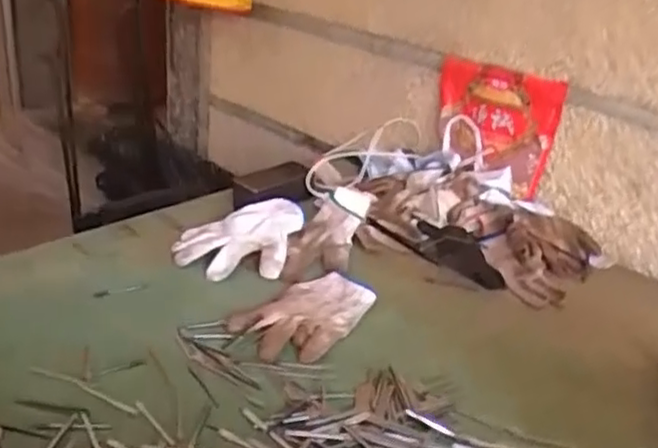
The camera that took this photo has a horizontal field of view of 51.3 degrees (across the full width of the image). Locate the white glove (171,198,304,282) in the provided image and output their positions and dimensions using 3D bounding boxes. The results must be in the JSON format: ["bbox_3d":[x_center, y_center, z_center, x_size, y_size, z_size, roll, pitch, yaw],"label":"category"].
[{"bbox_3d":[-0.120,0.015,0.898,0.164,0.051,0.141,5,23,-1],"label":"white glove"}]

